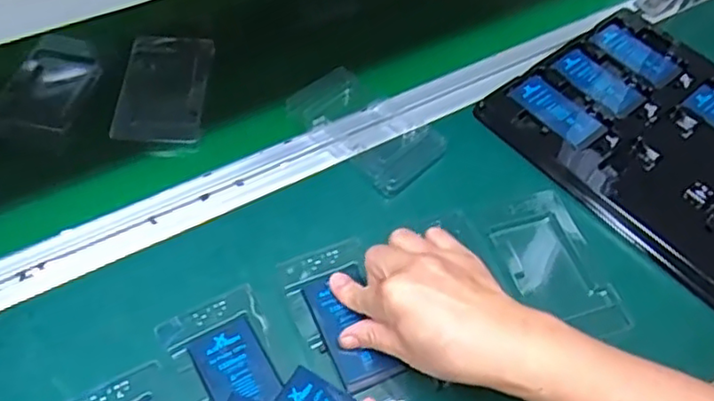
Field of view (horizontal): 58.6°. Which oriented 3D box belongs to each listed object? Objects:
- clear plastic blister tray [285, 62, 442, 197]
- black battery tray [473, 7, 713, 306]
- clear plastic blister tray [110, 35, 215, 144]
[{"bbox_3d":[0.001,-0.070,0.564,0.152,0.009,0.078,39,60,22],"label":"clear plastic blister tray"},{"bbox_3d":[0.304,-0.036,0.557,0.229,0.019,0.329,-33,63,-25],"label":"black battery tray"},{"bbox_3d":[-0.169,-0.104,0.562,0.074,0.014,0.115,0,54,-4],"label":"clear plastic blister tray"}]

